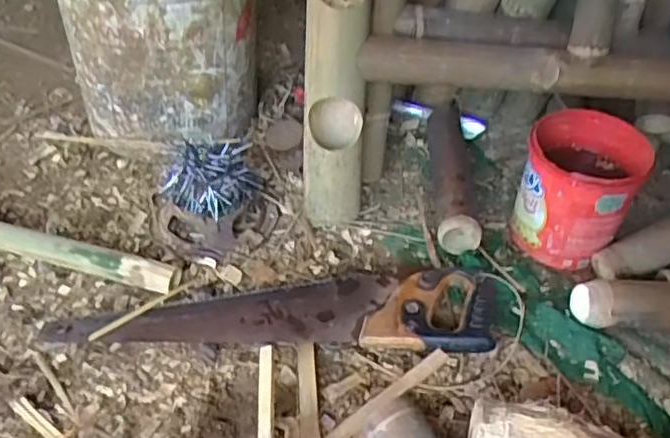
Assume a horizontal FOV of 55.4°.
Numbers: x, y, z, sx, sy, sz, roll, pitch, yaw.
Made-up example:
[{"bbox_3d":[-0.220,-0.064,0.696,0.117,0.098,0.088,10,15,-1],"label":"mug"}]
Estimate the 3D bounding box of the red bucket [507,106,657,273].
[{"bbox_3d":[0.311,-0.036,0.831,0.139,0.153,0.143,2,41,-2],"label":"red bucket"}]

